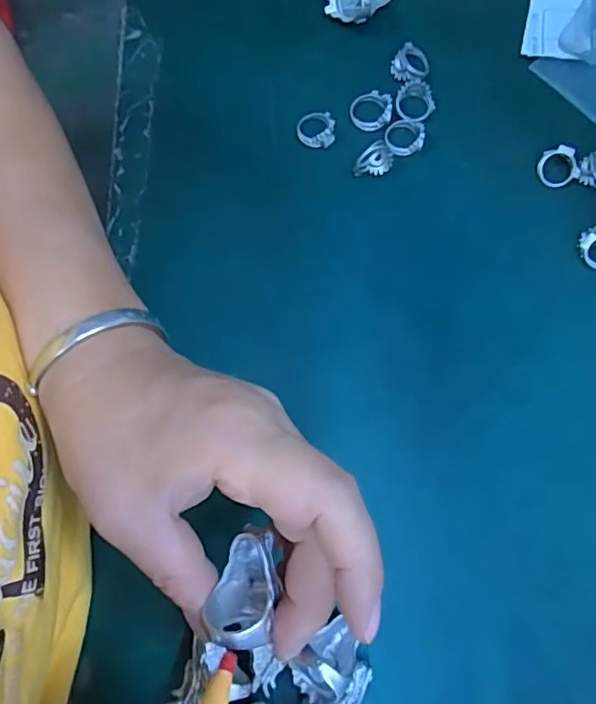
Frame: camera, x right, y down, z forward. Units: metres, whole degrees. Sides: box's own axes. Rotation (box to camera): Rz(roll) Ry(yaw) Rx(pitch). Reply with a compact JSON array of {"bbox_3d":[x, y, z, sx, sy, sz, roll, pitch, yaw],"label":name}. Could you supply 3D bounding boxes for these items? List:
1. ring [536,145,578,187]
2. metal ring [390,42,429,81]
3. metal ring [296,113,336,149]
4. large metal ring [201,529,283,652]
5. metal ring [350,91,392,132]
[{"bbox_3d":[0.144,-0.102,0.317,0.021,0.005,0.021,3,106,11],"label":"ring"},{"bbox_3d":[0.065,-0.166,0.330,0.021,0.007,0.023,0,78,0],"label":"metal ring"},{"bbox_3d":[0.010,-0.126,0.323,0.021,0.006,0.021,0,78,0],"label":"metal ring"},{"bbox_3d":[-0.017,0.079,0.193,0.022,0.022,0.034,11,78,3],"label":"large metal ring"},{"bbox_3d":[0.041,-0.137,0.322,0.023,0.007,0.022,0,78,0],"label":"metal ring"}]

